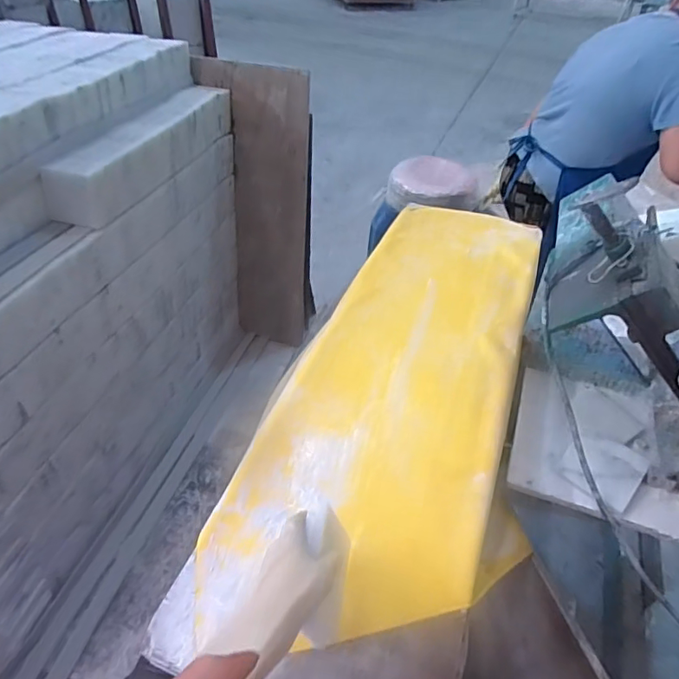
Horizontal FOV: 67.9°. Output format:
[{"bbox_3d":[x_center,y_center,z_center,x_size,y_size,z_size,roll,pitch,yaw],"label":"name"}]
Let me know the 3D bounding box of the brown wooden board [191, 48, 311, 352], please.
[{"bbox_3d":[-0.240,-0.350,1.463,0.303,0.790,0.043,9,31,11],"label":"brown wooden board"}]

